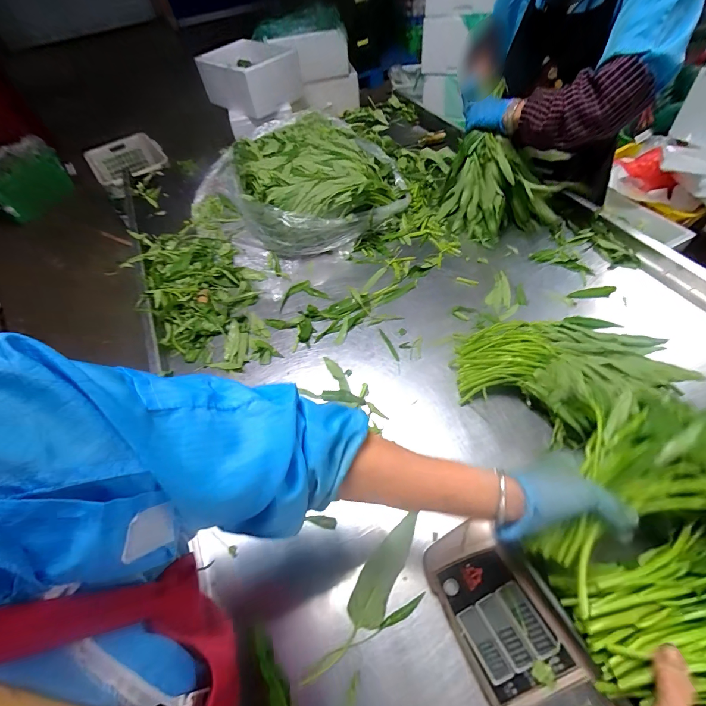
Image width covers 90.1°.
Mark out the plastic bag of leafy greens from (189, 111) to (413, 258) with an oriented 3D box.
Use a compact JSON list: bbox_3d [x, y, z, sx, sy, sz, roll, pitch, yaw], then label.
[{"bbox_3d":[-0.165,-0.515,1.030,0.567,0.143,0.589,-26,56,-12],"label":"plastic bag of leafy greens"}]

